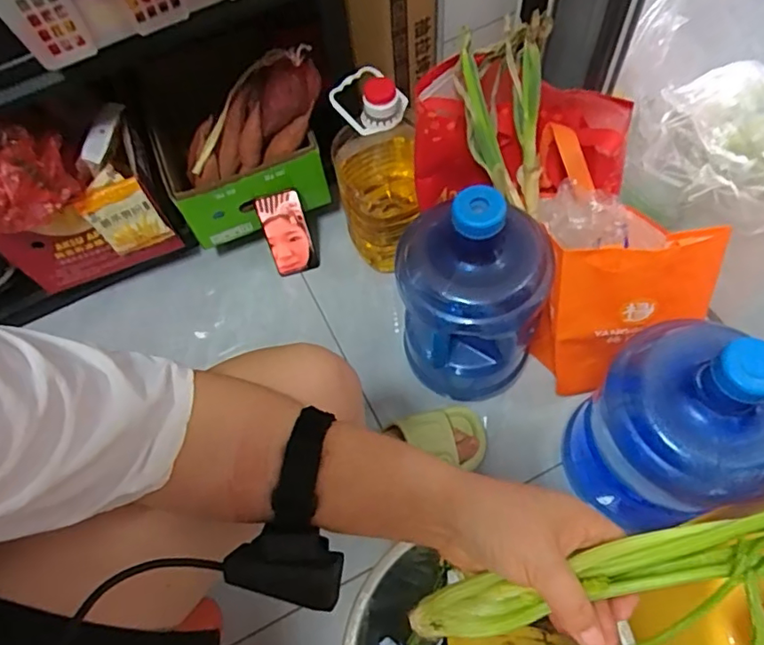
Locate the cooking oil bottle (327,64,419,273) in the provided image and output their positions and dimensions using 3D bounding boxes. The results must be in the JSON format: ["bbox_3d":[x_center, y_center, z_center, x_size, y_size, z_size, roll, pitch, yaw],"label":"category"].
[{"bbox_3d":[-0.002,-0.230,0.885,0.130,0.318,0.149,-14,64,-4],"label":"cooking oil bottle"}]

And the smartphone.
[{"bbox_3d":[-0.162,-0.150,0.977,0.076,0.159,0.013,-14,38,1],"label":"smartphone"}]

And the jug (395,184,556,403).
[{"bbox_3d":[0.120,-0.034,0.762,0.194,0.354,0.164,0,64,3],"label":"jug"}]

